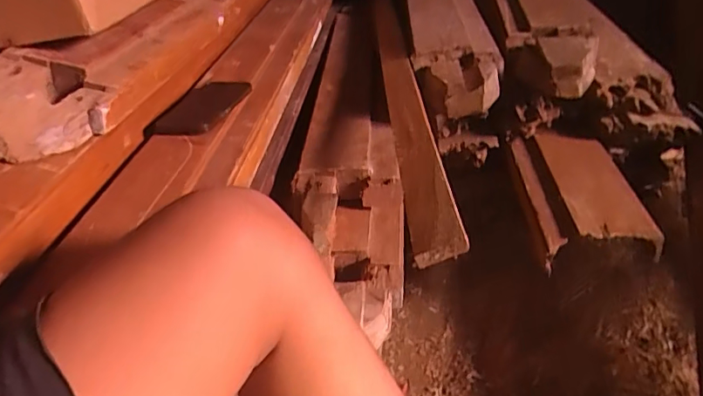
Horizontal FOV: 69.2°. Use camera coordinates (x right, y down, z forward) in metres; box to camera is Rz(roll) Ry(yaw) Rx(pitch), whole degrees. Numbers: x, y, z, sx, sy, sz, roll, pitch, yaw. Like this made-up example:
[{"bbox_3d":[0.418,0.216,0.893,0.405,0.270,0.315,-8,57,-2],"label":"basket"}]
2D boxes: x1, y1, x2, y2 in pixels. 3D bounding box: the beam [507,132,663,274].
[{"bbox_3d":[0.305,-0.015,0.699,0.145,0.040,0.263,3,36,8],"label":"beam"}]

